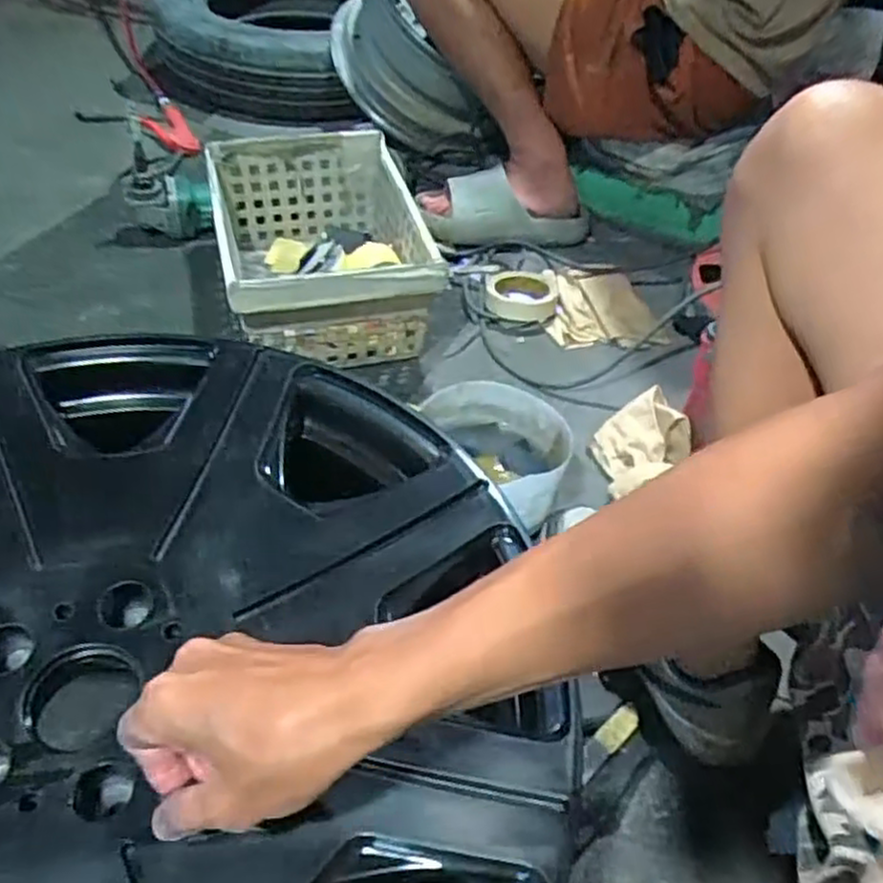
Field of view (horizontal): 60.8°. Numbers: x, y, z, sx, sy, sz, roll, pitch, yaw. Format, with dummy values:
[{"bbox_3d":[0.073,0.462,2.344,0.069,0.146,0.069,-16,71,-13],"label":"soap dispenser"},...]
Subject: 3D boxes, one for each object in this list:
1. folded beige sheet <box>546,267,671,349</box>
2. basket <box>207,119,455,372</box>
[{"bbox_3d":[0.216,-0.185,1.017,0.147,0.022,0.138,-5,48,-11],"label":"folded beige sheet"},{"bbox_3d":[-0.149,-0.235,0.935,0.228,0.145,0.314,-7,49,-14],"label":"basket"}]

